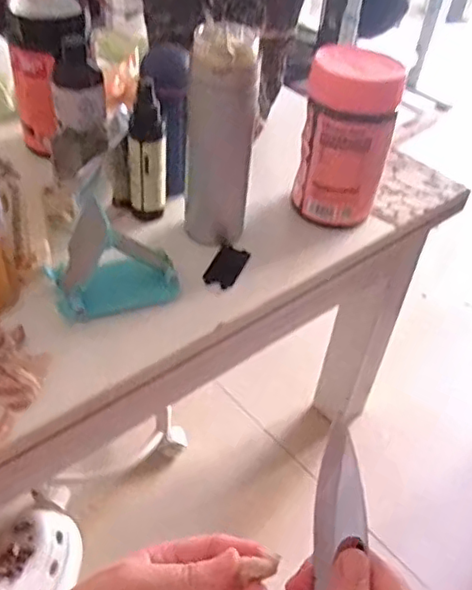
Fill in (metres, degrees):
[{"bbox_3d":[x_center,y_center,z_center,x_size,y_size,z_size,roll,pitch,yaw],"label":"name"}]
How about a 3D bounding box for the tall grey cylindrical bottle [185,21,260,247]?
[{"bbox_3d":[-0.013,-0.150,0.587,0.061,0.200,0.058,4,42,-3],"label":"tall grey cylindrical bottle"}]

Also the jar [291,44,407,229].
[{"bbox_3d":[0.118,-0.164,0.648,0.094,0.170,0.077,14,43,8],"label":"jar"}]

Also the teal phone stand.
[{"bbox_3d":[-0.112,-0.037,0.546,0.111,0.085,0.067,-16,47,-23],"label":"teal phone stand"}]

